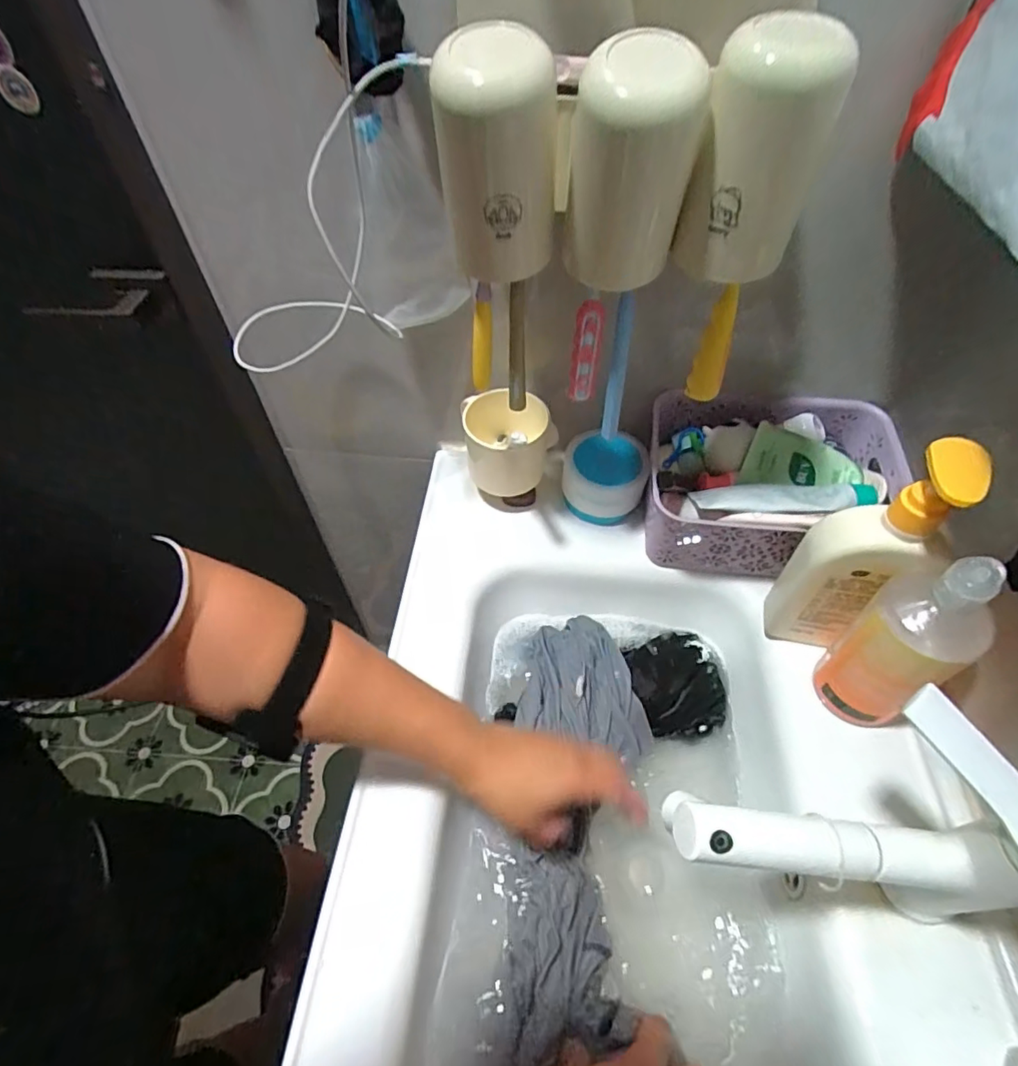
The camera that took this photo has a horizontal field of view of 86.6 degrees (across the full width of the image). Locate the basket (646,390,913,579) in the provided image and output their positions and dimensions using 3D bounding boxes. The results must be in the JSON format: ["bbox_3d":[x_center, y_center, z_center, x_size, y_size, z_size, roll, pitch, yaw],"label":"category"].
[{"bbox_3d":[0.258,-0.043,0.549,0.230,0.108,0.168,10,53,7],"label":"basket"}]

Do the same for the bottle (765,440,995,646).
[{"bbox_3d":[0.266,0.022,0.420,0.073,0.227,0.047,36,60,24],"label":"bottle"}]

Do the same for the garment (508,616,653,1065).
[{"bbox_3d":[0.061,0.255,0.466,0.116,0.057,0.370,3,60,6],"label":"garment"}]

